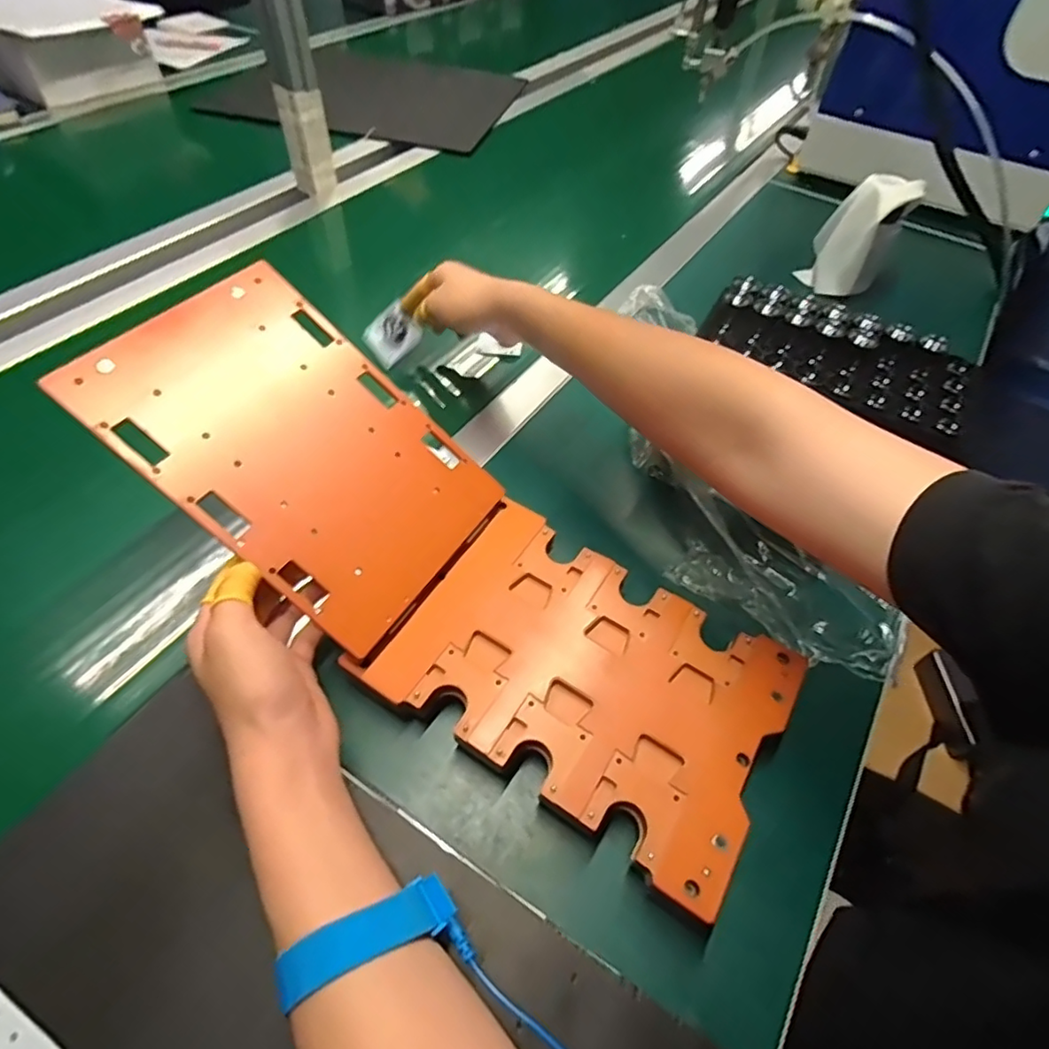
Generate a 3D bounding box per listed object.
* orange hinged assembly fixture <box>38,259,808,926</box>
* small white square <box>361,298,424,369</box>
[{"bbox_3d":[-0.051,0.021,0.372,0.442,0.067,0.160,38,56,3],"label":"orange hinged assembly fixture"},{"bbox_3d":[-0.131,-0.188,0.577,0.053,0.043,0.009,-36,17,14],"label":"small white square"}]

